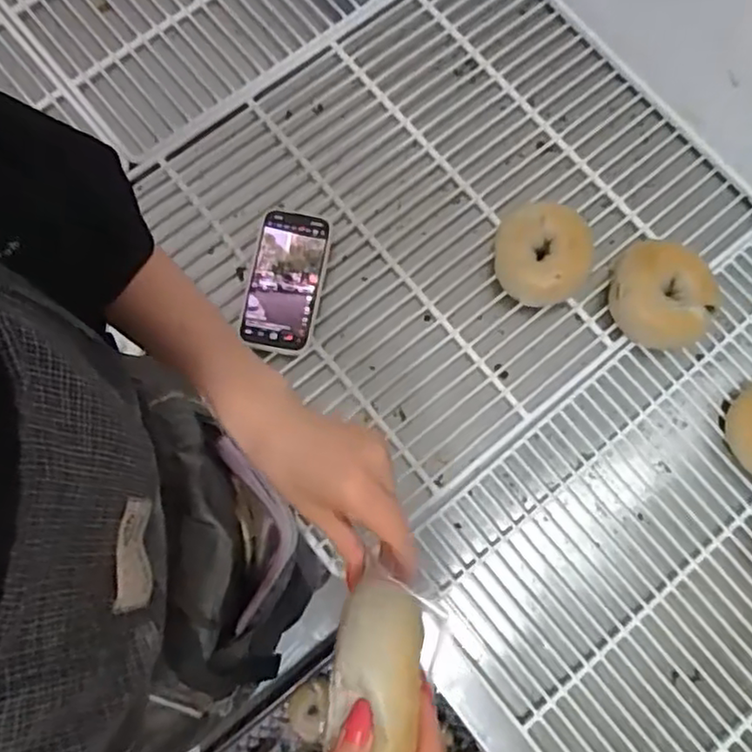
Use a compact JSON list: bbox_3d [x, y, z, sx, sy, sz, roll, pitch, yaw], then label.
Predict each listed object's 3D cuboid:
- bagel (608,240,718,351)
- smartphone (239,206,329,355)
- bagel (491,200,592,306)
[{"bbox_3d":[0.300,-0.088,0.727,0.100,0.052,0.104,0,78,0],"label":"bagel"},{"bbox_3d":[-0.097,-0.099,0.725,0.079,0.014,0.149,9,82,3],"label":"smartphone"},{"bbox_3d":[0.176,-0.128,0.735,0.097,0.054,0.105,9,78,1],"label":"bagel"}]

